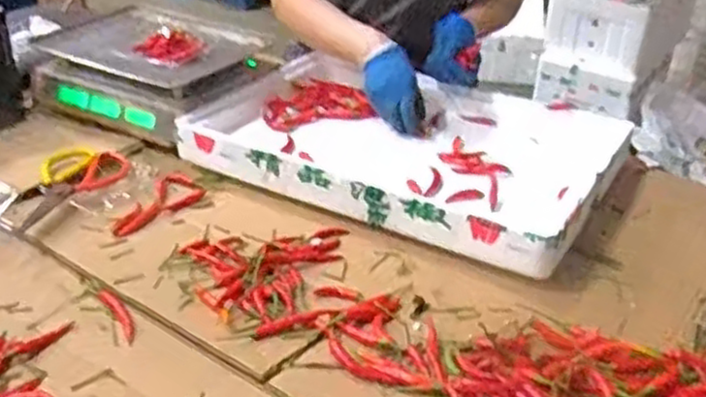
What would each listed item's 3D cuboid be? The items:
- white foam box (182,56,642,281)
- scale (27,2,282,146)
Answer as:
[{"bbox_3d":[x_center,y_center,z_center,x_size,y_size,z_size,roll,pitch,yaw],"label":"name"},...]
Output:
[{"bbox_3d":[0.076,-0.077,1.009,0.521,0.063,0.368,19,36,26],"label":"white foam box"},{"bbox_3d":[-0.313,-0.218,1.169,0.333,0.090,0.262,19,36,26],"label":"scale"}]

